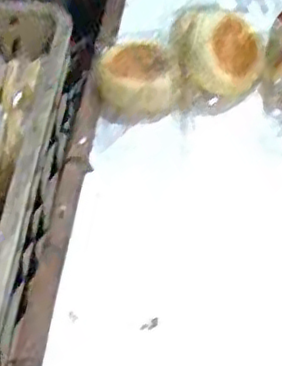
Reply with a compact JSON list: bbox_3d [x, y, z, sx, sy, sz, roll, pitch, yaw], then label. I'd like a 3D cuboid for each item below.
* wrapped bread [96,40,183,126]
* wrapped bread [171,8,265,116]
[{"bbox_3d":[-0.003,-0.098,0.681,0.082,0.042,0.081,1,45,-1],"label":"wrapped bread"},{"bbox_3d":[0.076,-0.124,0.690,0.093,0.063,0.102,6,45,4],"label":"wrapped bread"}]

